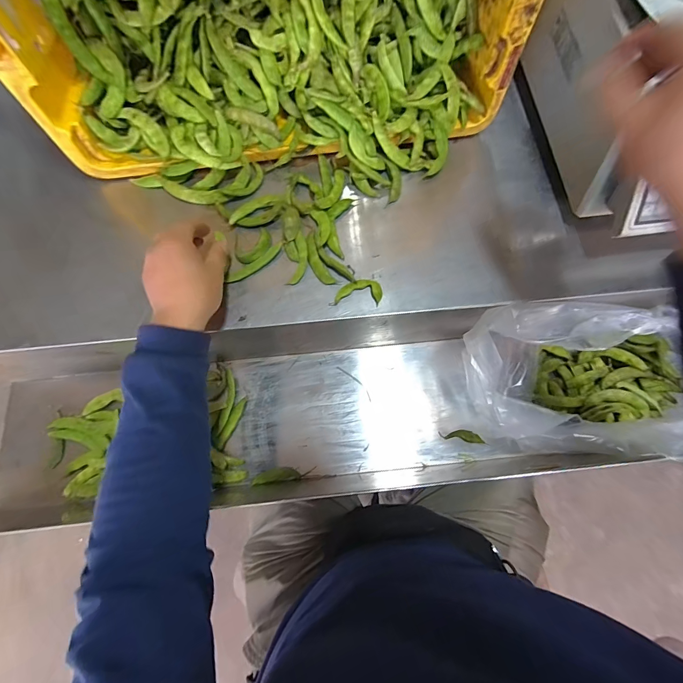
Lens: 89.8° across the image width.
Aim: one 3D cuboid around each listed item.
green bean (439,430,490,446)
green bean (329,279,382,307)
[{"bbox_3d":[0.194,0.150,0.544,0.071,0.008,0.018,8,74,3],"label":"green bean"},{"bbox_3d":[0.020,-0.063,0.442,0.065,0.009,0.034,1,74,1],"label":"green bean"}]

